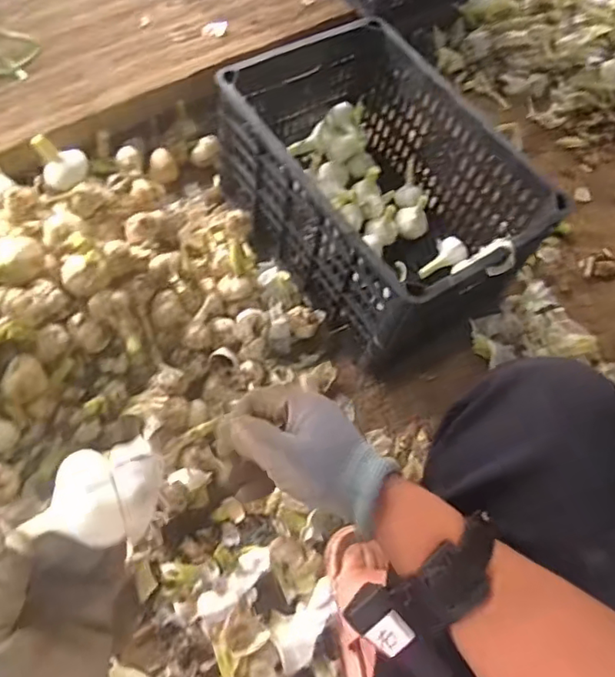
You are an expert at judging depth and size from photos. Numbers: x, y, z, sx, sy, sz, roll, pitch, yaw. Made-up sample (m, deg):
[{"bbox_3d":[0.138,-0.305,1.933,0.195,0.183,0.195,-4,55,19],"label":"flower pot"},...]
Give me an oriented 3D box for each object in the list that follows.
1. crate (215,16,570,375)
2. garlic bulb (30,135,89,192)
[{"bbox_3d":[0.096,-0.231,0.838,0.289,0.190,0.457,-30,73,-21],"label":"crate"},{"bbox_3d":[-0.367,-0.261,0.849,0.067,0.074,0.057,-17,69,-17],"label":"garlic bulb"}]

